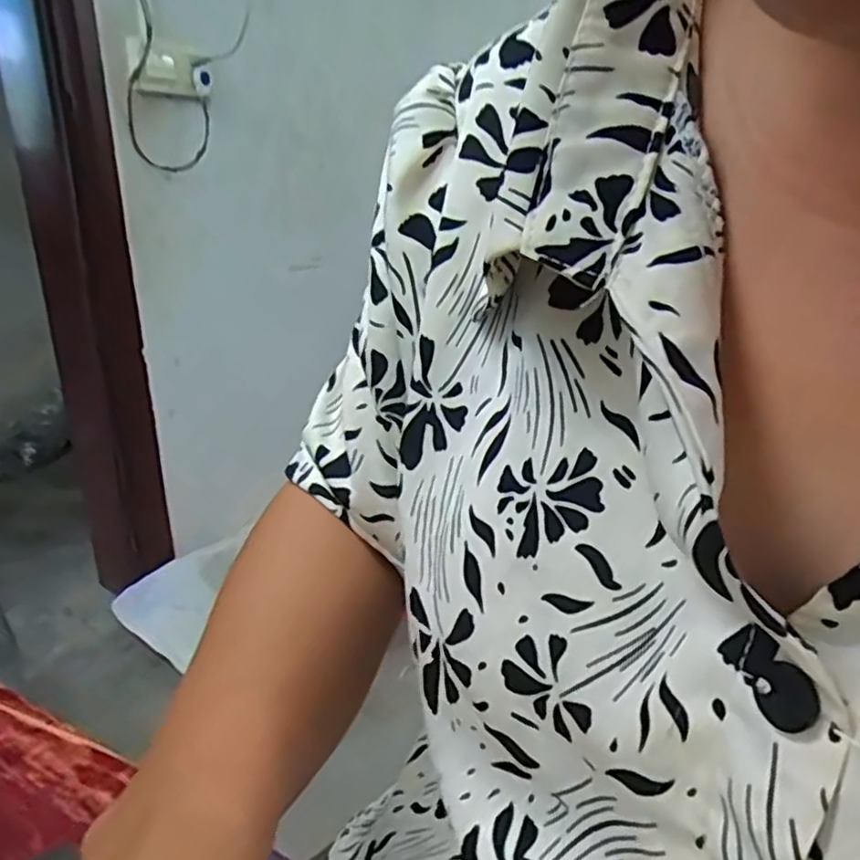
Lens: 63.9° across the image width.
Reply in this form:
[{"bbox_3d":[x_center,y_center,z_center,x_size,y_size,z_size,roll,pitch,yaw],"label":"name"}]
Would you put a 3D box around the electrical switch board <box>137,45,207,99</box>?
[{"bbox_3d":[-0.483,-0.668,1.287,0.019,0.082,0.136,18,31,36],"label":"electrical switch board"}]

